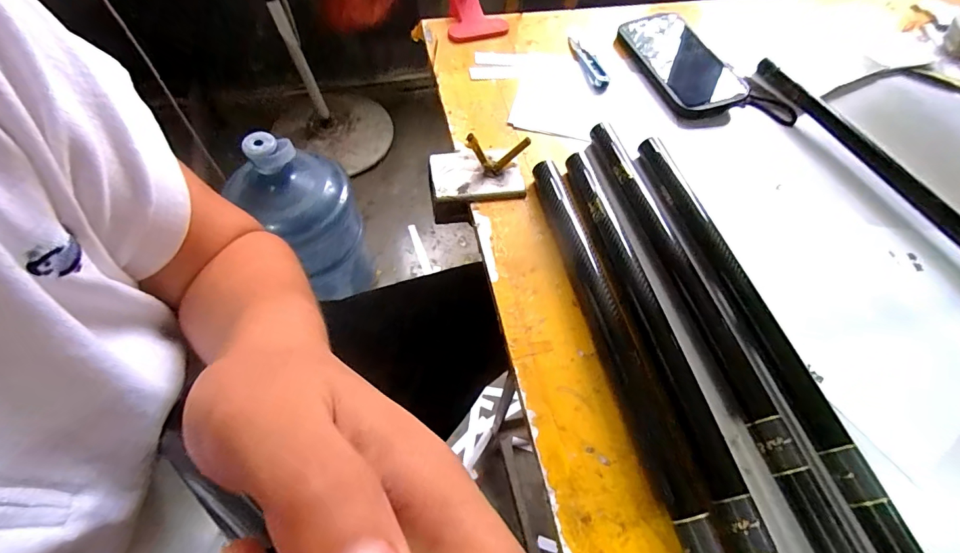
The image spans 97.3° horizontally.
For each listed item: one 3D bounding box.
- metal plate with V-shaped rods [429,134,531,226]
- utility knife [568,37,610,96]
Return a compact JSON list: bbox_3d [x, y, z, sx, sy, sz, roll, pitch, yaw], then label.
[{"bbox_3d":[-0.003,-0.092,0.382,0.084,0.062,0.060,-6,60,-6],"label":"metal plate with V-shaped rods"},{"bbox_3d":[0.122,-0.244,0.482,0.020,0.009,0.099,-12,60,-9],"label":"utility knife"}]

